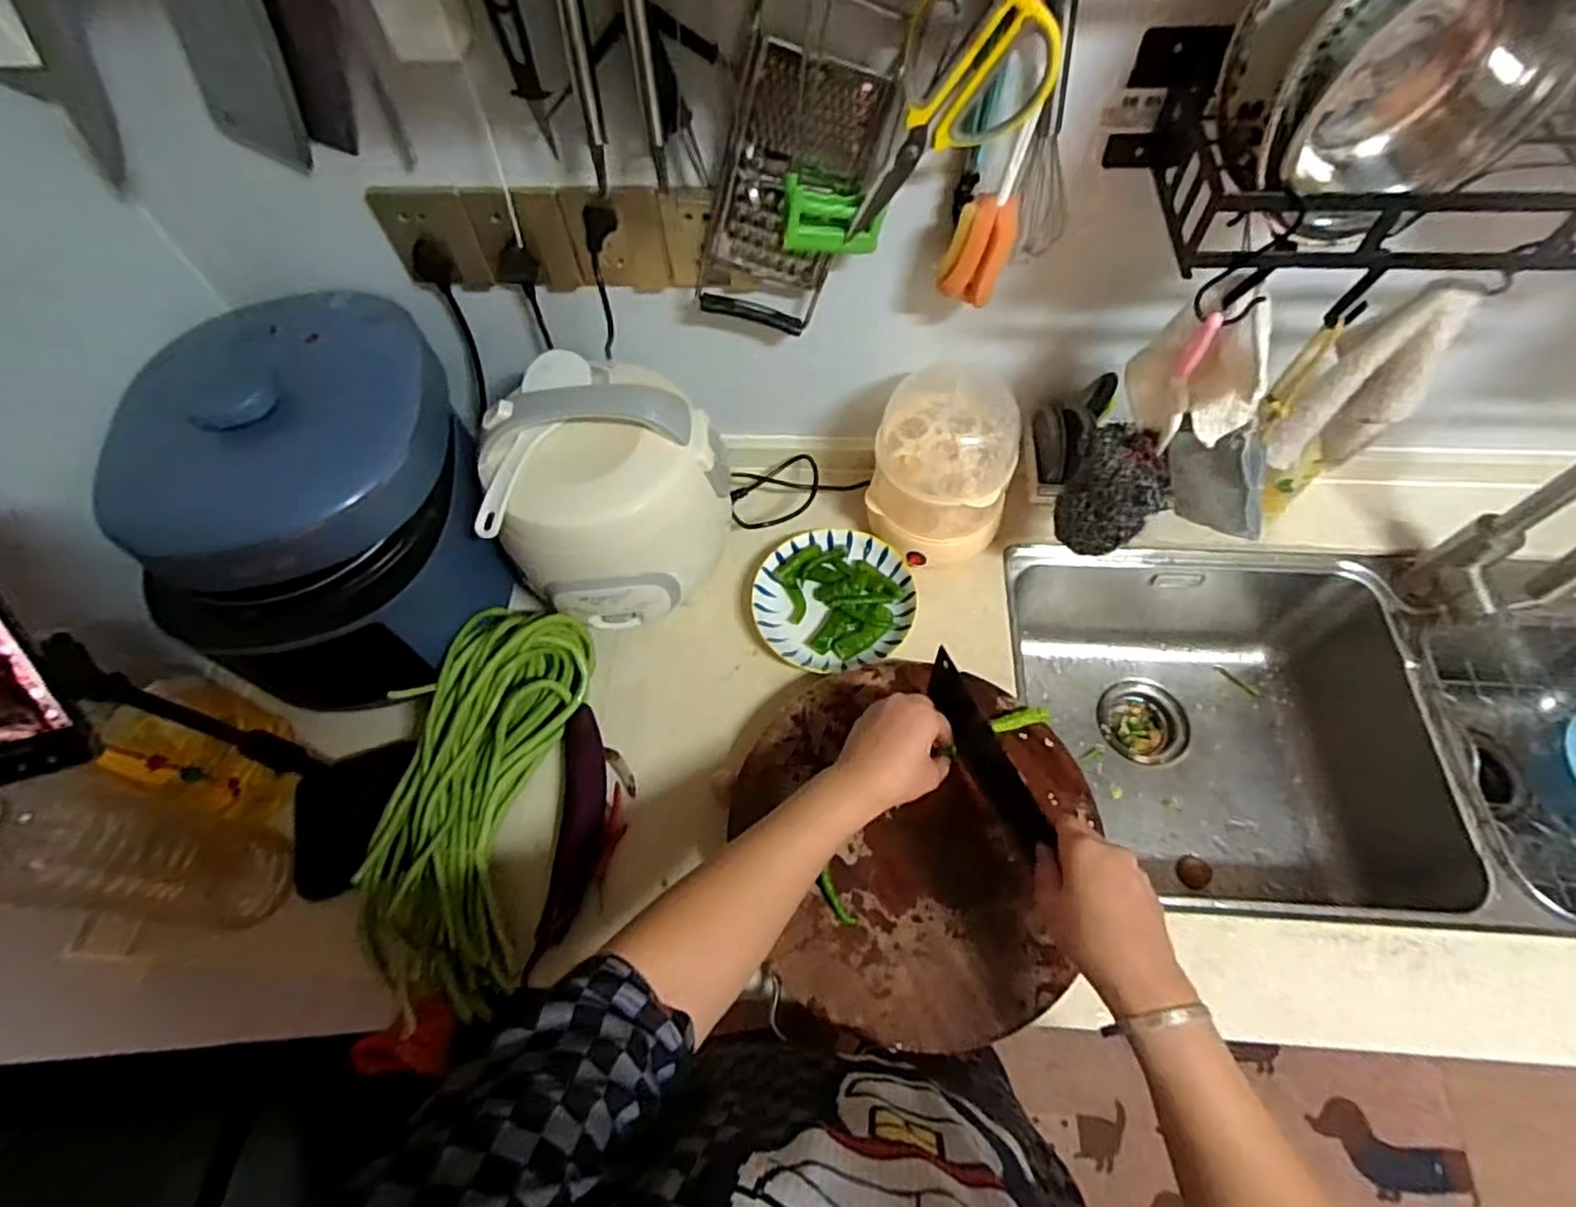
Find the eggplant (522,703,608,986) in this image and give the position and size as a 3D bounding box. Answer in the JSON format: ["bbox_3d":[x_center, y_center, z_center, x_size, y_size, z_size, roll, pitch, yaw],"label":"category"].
[{"bbox_3d":[-0.198,0.213,0.658,0.047,0.035,0.235,-2,61,2],"label":"eggplant"}]

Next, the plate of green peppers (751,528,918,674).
[{"bbox_3d":[0.050,-0.005,0.765,0.167,0.031,0.160,-1,61,2],"label":"plate of green peppers"}]

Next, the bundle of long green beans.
[{"bbox_3d":[-0.291,0.175,0.648,0.143,0.105,0.340,3,61,5],"label":"bundle of long green beans"}]

